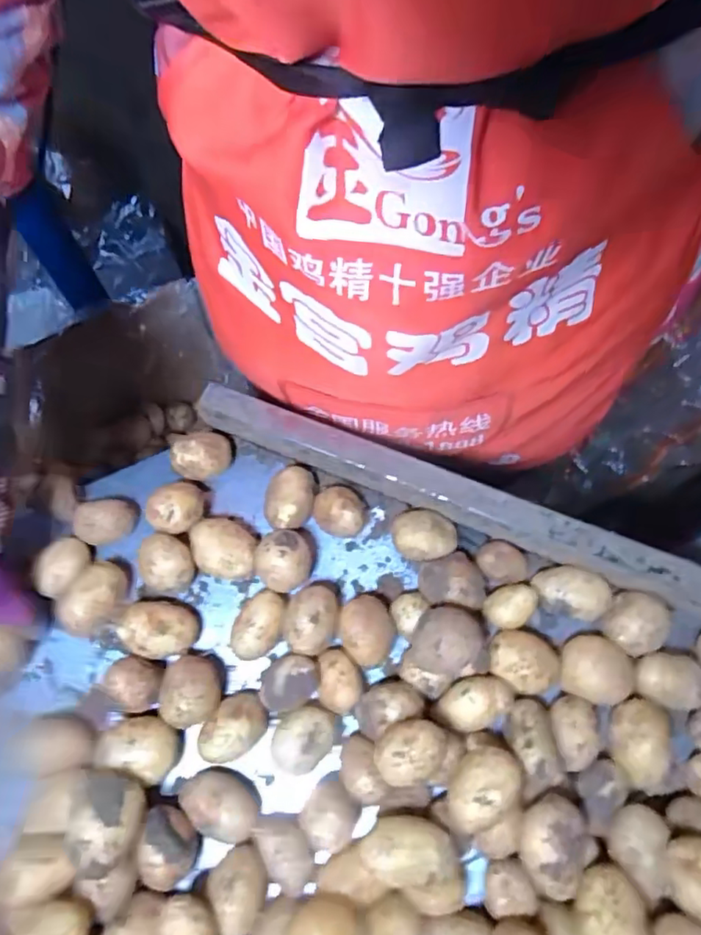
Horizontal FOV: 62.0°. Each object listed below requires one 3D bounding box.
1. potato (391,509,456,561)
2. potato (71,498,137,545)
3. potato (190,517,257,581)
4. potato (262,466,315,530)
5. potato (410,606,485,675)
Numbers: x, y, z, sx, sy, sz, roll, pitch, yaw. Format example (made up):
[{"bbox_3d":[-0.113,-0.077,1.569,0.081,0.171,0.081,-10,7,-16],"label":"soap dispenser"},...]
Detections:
[{"bbox_3d":[0.060,0.058,0.486,0.051,0.035,0.041,5,72,2],"label":"potato"},{"bbox_3d":[-0.209,0.045,0.495,0.046,0.037,0.033,-8,72,-2],"label":"potato"},{"bbox_3d":[-0.102,0.067,0.486,0.054,0.042,0.050,28,74,9],"label":"potato"},{"bbox_3d":[-0.052,0.030,0.502,0.039,0.039,0.052,13,72,5],"label":"potato"},{"bbox_3d":[0.071,0.128,0.430,0.049,0.042,0.046,0,71,0],"label":"potato"}]

